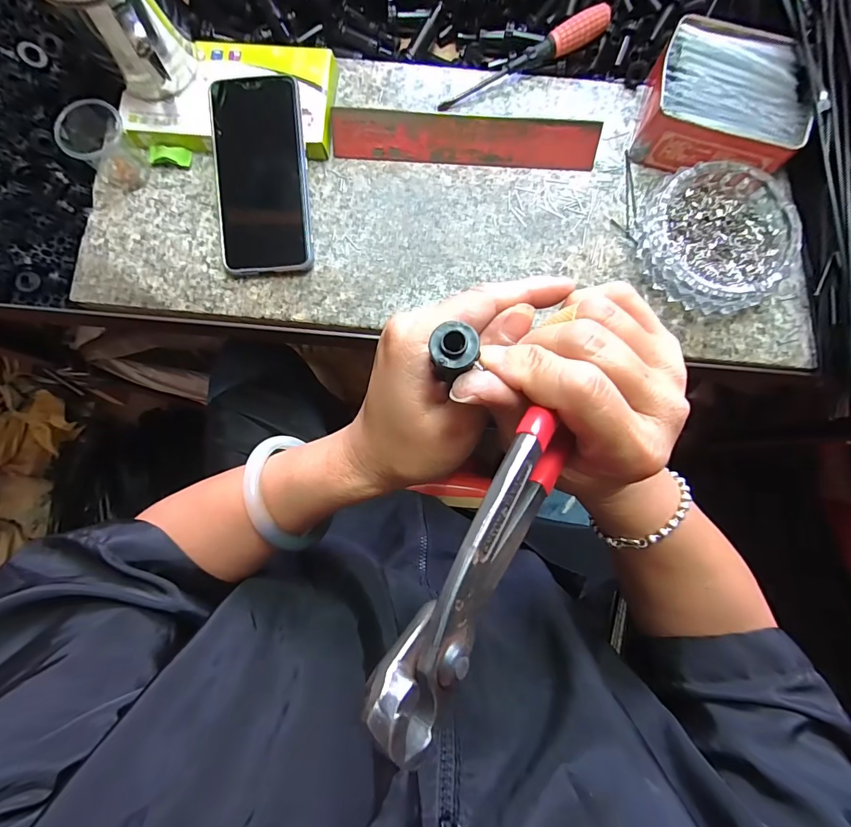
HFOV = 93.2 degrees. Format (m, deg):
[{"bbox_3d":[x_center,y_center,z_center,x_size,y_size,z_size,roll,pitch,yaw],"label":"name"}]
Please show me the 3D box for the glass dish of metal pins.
[{"bbox_3d":[0.241,-0.144,0.336,0.120,0.026,0.117,0,83,-1],"label":"glass dish of metal pins"}]

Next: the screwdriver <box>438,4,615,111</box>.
[{"bbox_3d":[0.087,-0.311,0.356,0.159,0.026,0.019,-27,84,-4],"label":"screwdriver"}]

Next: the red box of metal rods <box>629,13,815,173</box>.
[{"bbox_3d":[0.248,-0.264,0.342,0.122,0.046,0.111,20,83,2],"label":"red box of metal rods"}]

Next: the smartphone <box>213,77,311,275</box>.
[{"bbox_3d":[-0.135,-0.195,0.335,0.075,0.014,0.153,-2,93,-1],"label":"smartphone"}]

